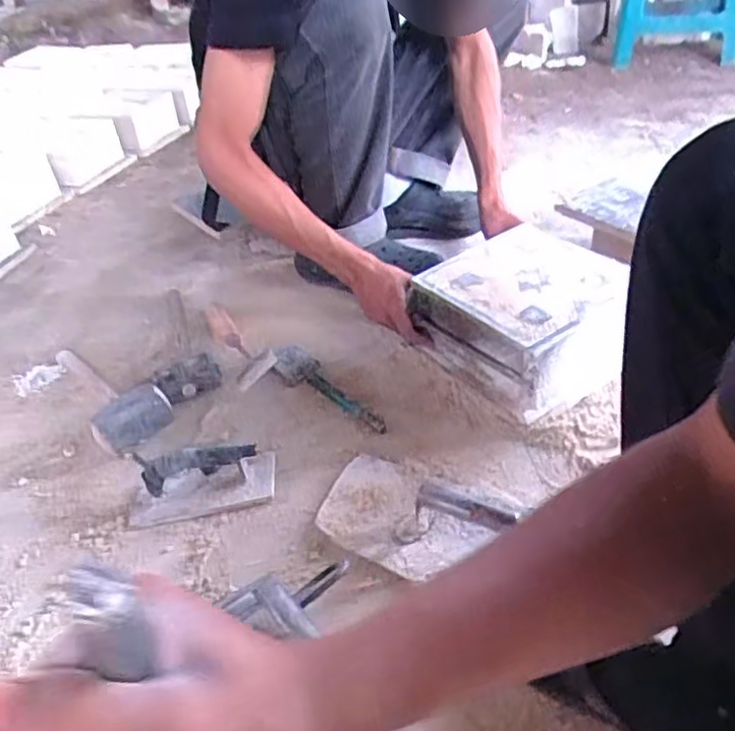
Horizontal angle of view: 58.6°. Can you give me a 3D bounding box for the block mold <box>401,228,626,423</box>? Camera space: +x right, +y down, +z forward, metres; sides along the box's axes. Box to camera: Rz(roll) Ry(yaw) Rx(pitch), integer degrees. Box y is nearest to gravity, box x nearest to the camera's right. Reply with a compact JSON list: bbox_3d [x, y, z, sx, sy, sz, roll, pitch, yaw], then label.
[{"bbox_3d":[0.220,-0.063,0.916,0.230,0.134,0.224,-28,45,-24],"label":"block mold"}]

